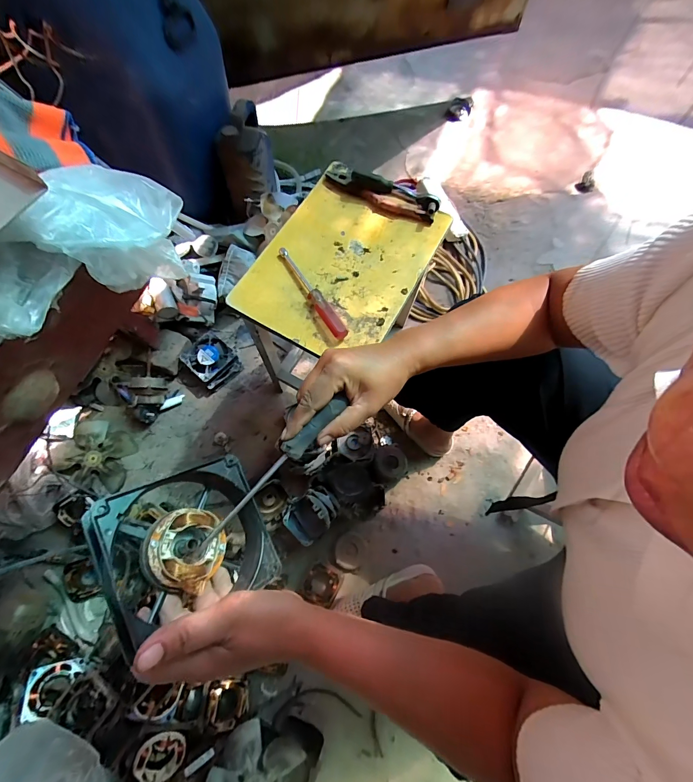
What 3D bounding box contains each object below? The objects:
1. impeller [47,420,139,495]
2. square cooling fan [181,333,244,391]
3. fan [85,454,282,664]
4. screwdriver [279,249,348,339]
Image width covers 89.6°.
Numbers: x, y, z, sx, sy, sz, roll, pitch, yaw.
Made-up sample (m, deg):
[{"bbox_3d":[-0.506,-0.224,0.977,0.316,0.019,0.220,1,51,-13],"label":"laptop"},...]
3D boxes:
[{"bbox_3d":[-0.618,0.157,0.861,0.167,0.037,0.150,19,76,-11],"label":"impeller"},{"bbox_3d":[-0.360,-0.080,0.942,0.131,0.054,0.115,43,76,13],"label":"square cooling fan"},{"bbox_3d":[-0.132,0.128,0.291,0.133,0.057,0.115,-7,56,-46],"label":"fan"},{"bbox_3d":[-0.053,-0.149,0.521,0.018,0.022,0.181,-31,74,-10],"label":"screwdriver"}]

